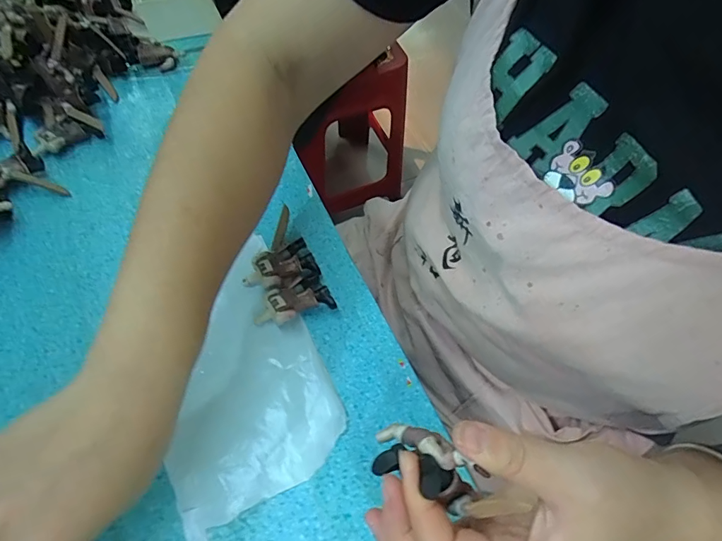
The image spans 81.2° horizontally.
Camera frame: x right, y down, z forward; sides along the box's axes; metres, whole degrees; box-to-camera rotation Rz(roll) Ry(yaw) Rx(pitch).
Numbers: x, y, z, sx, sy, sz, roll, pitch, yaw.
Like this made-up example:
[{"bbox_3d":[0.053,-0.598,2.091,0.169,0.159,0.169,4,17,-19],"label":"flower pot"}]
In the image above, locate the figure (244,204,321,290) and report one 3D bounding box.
[{"bbox_3d":[-0.075,-0.016,0.352,0.057,0.021,0.070,-22,62,-18],"label":"figure"}]

